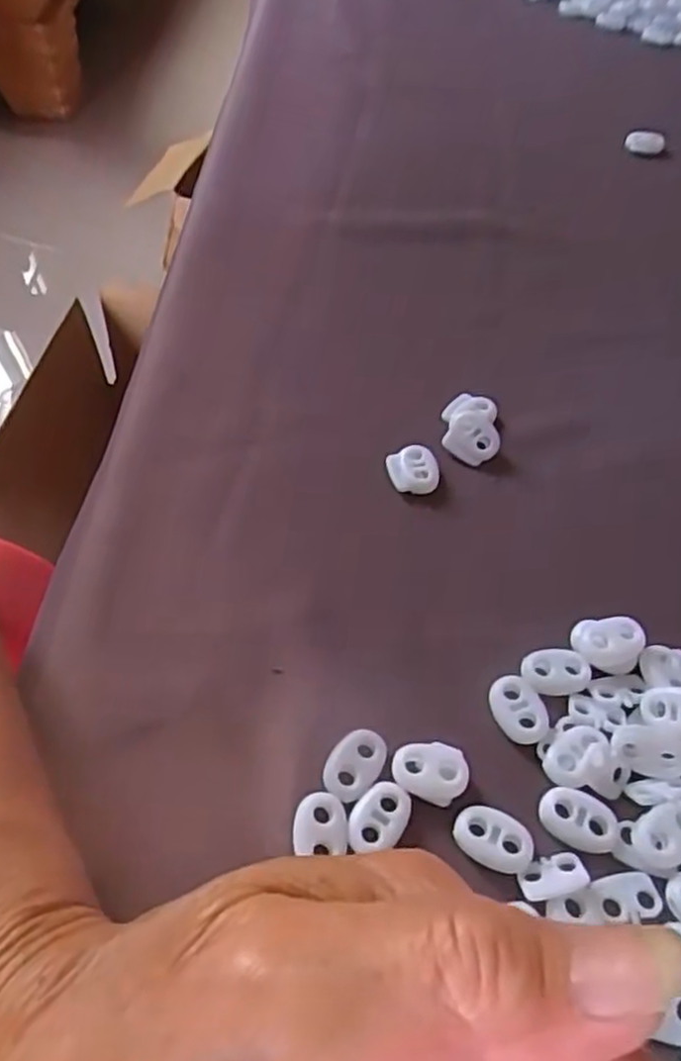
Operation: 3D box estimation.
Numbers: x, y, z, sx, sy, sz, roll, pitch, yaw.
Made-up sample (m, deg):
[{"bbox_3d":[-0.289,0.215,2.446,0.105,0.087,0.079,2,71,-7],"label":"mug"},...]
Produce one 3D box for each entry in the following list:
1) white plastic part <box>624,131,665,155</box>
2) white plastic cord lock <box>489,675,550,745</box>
[{"bbox_3d":[0.188,-0.241,0.461,0.025,0.011,0.009,1,53,-1],"label":"white plastic part"},{"bbox_3d":[0.057,0.056,0.234,0.015,0.004,0.022,-18,56,-14],"label":"white plastic cord lock"}]

